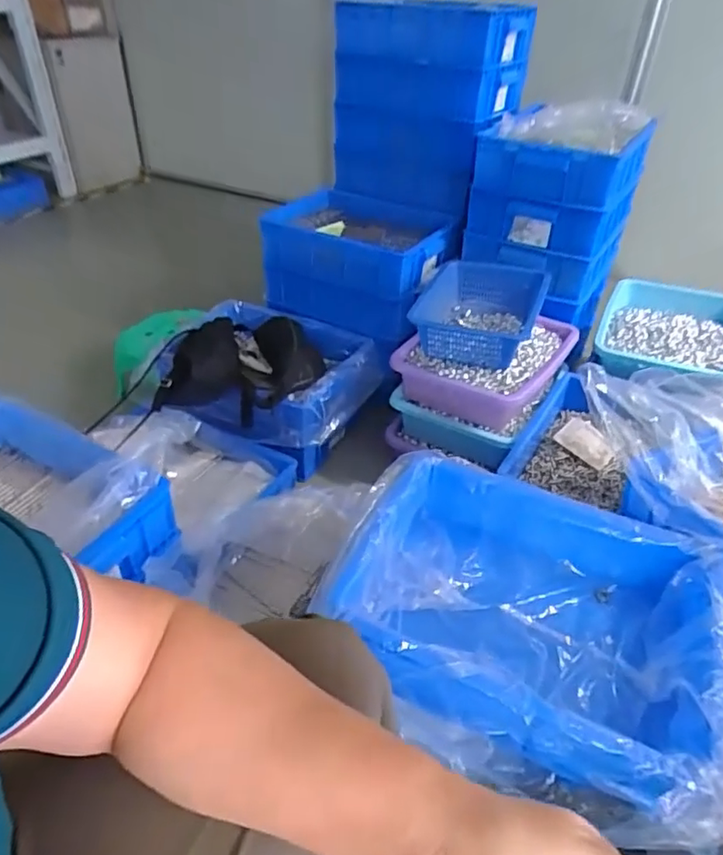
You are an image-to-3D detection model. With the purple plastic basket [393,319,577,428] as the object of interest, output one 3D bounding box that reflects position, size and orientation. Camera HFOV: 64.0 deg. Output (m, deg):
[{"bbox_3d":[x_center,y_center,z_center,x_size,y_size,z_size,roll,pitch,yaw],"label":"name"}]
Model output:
[{"bbox_3d":[0.265,-0.149,1.230,0.288,0.121,0.327,24,43,25],"label":"purple plastic basket"}]

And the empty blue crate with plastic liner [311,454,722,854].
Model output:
[{"bbox_3d":[0.195,0.231,0.699,0.450,0.113,0.362,20,41,21],"label":"empty blue crate with plastic liner"}]

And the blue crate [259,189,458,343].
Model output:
[{"bbox_3d":[-0.014,-0.409,1.454,0.472,0.237,0.294,21,42,22],"label":"blue crate"}]

